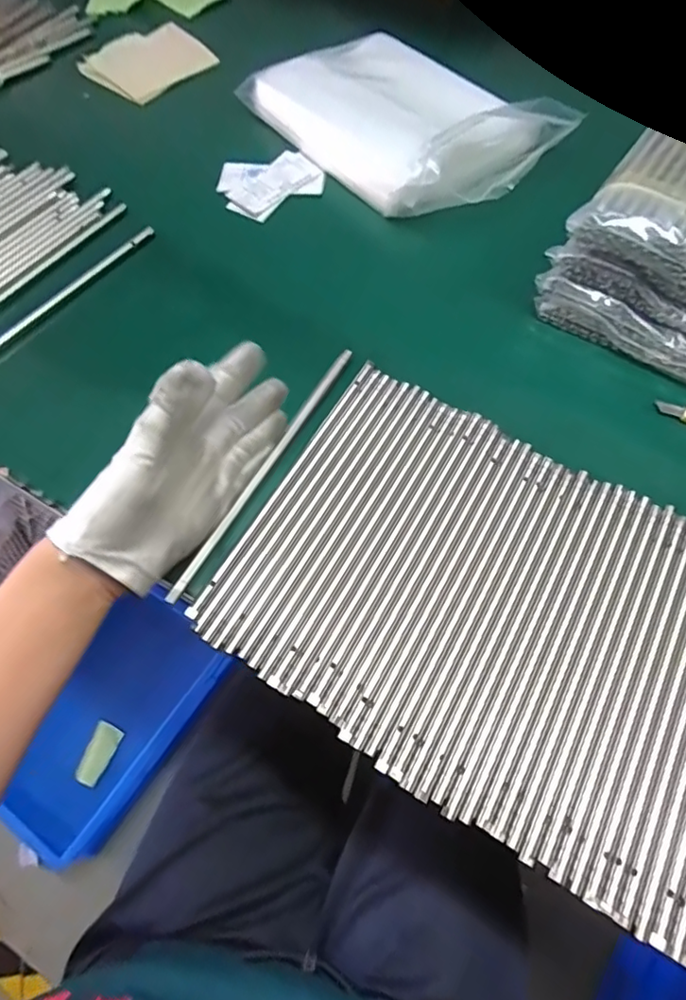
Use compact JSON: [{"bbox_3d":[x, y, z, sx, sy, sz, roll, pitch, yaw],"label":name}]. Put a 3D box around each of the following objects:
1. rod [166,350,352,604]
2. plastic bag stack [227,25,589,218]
[{"bbox_3d":[-0.051,-0.024,0.395,0.008,0.011,0.219,26,69,14],"label":"rod"},{"bbox_3d":[0.057,-0.372,0.537,0.181,0.075,0.255,-40,70,-15],"label":"plastic bag stack"}]

